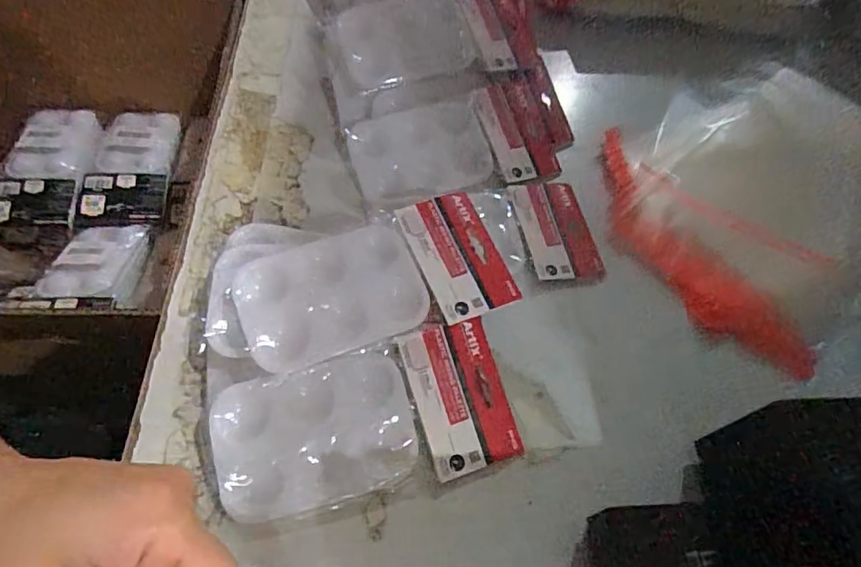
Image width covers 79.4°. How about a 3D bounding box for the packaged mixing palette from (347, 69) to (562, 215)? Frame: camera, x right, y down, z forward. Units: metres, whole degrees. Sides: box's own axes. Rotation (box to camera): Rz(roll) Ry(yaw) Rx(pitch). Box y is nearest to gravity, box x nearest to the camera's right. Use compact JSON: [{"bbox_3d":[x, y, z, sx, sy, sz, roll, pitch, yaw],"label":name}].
[{"bbox_3d":[0.026,-0.126,0.483,0.189,0.019,0.104,-20,83,-10],"label":"packaged mixing palette"}]

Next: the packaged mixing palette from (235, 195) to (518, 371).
[{"bbox_3d":[-0.038,-0.003,0.371,0.189,0.012,0.093,-16,71,-16],"label":"packaged mixing palette"}]

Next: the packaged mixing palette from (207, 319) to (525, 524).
[{"bbox_3d":[-0.041,0.094,0.343,0.191,0.009,0.096,-14,82,-13],"label":"packaged mixing palette"}]

